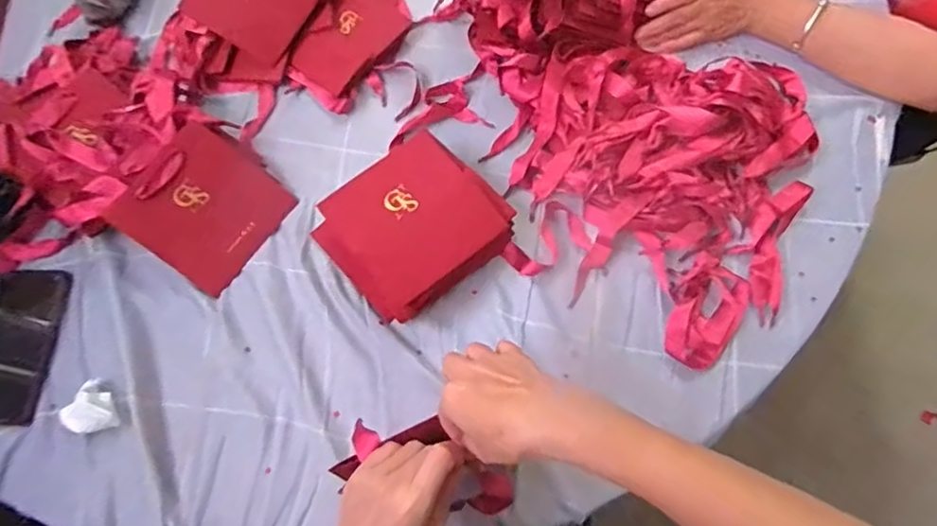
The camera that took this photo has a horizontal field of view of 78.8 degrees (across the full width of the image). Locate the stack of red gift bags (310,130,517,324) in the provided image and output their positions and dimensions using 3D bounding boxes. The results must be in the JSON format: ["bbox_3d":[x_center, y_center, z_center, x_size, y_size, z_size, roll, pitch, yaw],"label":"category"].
[{"bbox_3d":[-0.059,-0.035,0.604,0.166,0.072,0.143,-40,74,-12],"label":"stack of red gift bags"}]

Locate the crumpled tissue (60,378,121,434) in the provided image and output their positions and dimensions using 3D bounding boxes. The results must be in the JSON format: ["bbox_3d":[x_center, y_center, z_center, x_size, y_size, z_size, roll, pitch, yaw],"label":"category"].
[{"bbox_3d":[-0.385,0.143,0.570,0.058,0.030,0.051,-12,70,-2],"label":"crumpled tissue"}]

